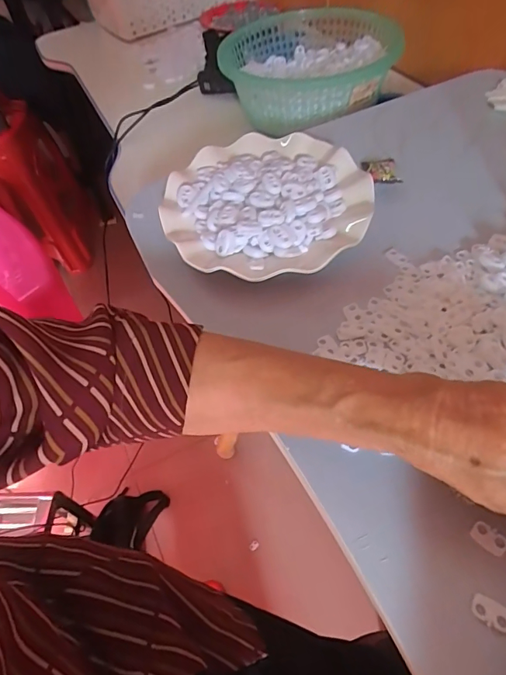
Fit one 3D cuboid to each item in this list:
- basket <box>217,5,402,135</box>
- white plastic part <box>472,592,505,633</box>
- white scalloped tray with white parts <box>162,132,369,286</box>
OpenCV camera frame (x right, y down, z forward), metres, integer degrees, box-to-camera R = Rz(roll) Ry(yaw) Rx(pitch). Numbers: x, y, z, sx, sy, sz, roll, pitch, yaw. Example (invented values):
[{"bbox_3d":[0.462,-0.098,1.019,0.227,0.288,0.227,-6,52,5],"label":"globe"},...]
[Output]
[{"bbox_3d":[0.072,-0.347,0.568,0.178,0.076,0.200,-28,54,-13],"label":"basket"},{"bbox_3d":[0.118,0.135,0.219,0.018,0.004,0.012,26,61,25],"label":"white plastic part"},{"bbox_3d":[0.013,-0.115,0.386,0.170,0.031,0.172,21,59,22],"label":"white scalloped tray with white parts"}]

